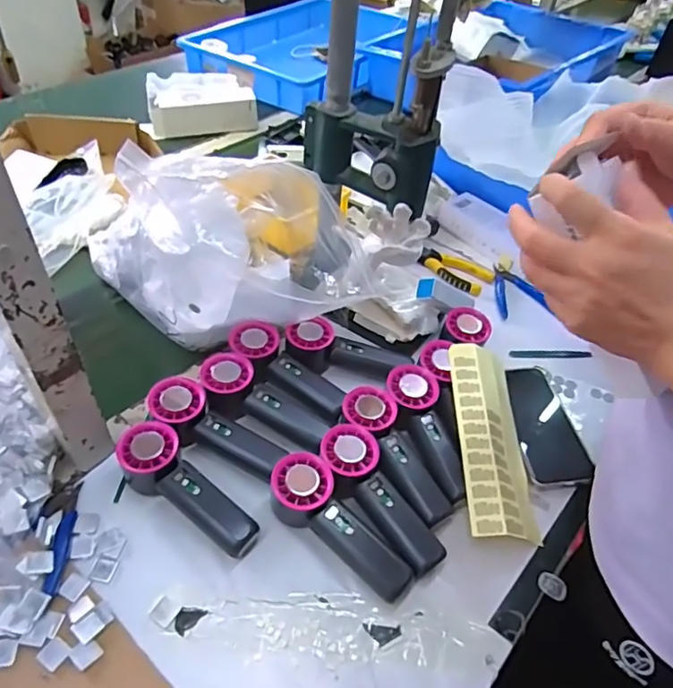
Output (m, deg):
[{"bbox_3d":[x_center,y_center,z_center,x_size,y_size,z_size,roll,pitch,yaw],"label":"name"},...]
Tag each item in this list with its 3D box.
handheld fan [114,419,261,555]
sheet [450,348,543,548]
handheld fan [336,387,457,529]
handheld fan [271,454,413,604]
[{"bbox_3d":[-0.144,0.144,0.543,0.158,0.049,0.050,38,53,11],"label":"handheld fan"},{"bbox_3d":[0.167,0.096,0.597,0.076,0.018,0.217,14,52,-16],"label":"sheet"},{"bbox_3d":[0.062,0.110,0.575,0.060,0.033,0.159,-25,68,-25],"label":"handheld fan"},{"bbox_3d":[0.002,0.171,0.523,0.161,0.037,0.055,43,55,12],"label":"handheld fan"}]

